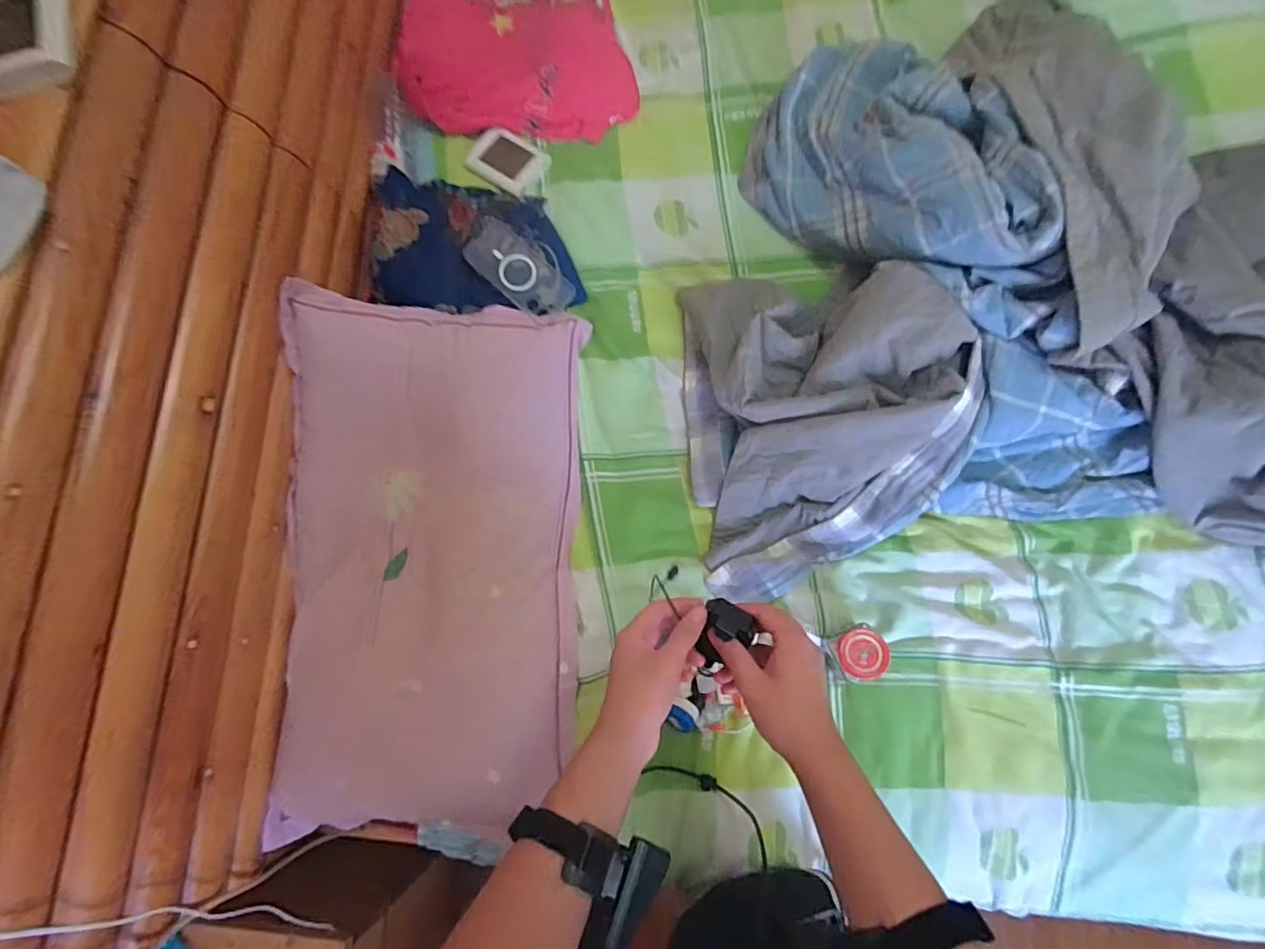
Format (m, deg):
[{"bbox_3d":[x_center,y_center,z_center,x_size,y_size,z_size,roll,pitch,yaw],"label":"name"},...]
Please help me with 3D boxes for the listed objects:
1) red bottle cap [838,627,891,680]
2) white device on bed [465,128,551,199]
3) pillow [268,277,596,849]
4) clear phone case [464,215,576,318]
[{"bbox_3d":[0.284,0.219,0.686,0.057,0.015,0.058,-1,83,6],"label":"red bottle cap"},{"bbox_3d":[-0.203,-0.509,0.916,0.110,0.023,0.089,31,84,10],"label":"white device on bed"},{"bbox_3d":[-0.272,0.111,0.775,0.381,0.127,0.726,1,79,6],"label":"pillow"},{"bbox_3d":[-0.172,-0.315,0.863,0.177,0.018,0.098,36,80,-3],"label":"clear phone case"}]

